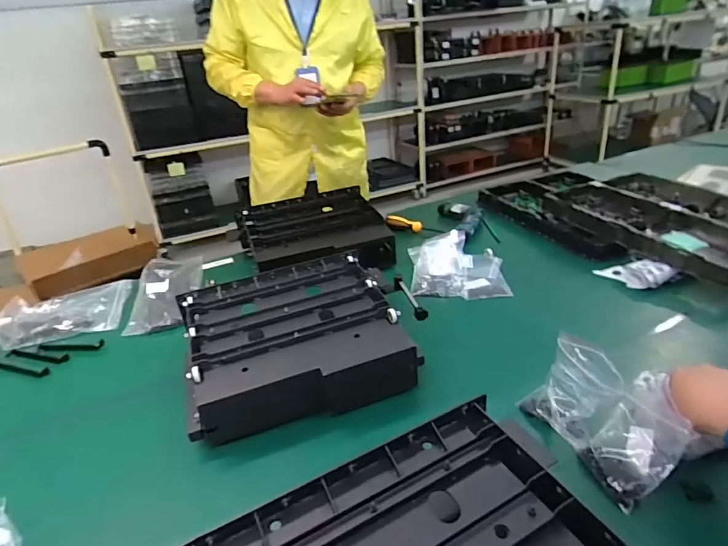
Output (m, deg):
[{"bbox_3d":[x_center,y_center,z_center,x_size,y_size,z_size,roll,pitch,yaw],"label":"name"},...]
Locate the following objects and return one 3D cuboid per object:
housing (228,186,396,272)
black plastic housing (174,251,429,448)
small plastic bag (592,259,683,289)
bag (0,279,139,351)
[{"bbox_3d":[-0.140,-0.101,1.185,0.356,0.094,0.357,-12,28,-13],"label":"housing"},{"bbox_3d":[-0.110,0.103,0.798,0.372,0.098,0.316,-14,28,-16],"label":"black plastic housing"},{"bbox_3d":[0.557,-0.001,0.952,0.155,0.038,0.071,14,33,33],"label":"small plastic bag"},{"bbox_3d":[-0.687,0.090,1.058,0.294,0.026,0.197,-8,27,-6],"label":"bag"}]

